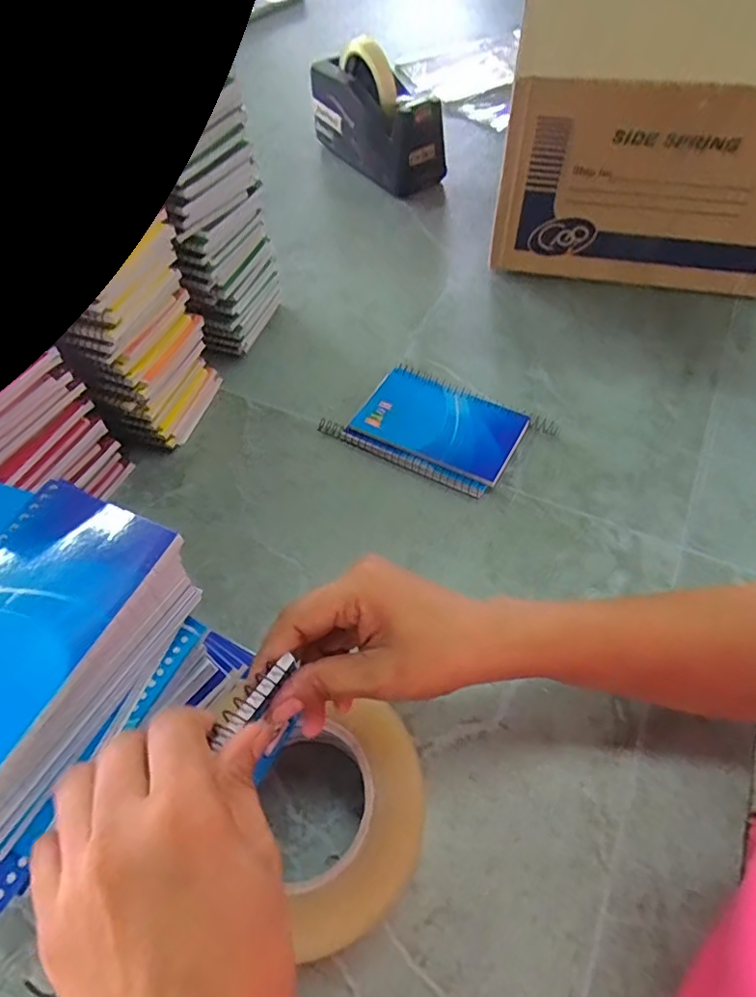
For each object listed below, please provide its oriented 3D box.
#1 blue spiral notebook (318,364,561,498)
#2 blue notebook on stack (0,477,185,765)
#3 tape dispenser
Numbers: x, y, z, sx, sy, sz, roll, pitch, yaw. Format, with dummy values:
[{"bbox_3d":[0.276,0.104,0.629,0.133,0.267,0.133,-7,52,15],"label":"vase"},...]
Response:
[{"bbox_3d":[0.050,-0.059,0.485,0.156,0.016,0.097,25,60,21],"label":"blue spiral notebook"},{"bbox_3d":[-0.155,0.052,0.244,0.078,0.004,0.129,21,59,18],"label":"blue notebook on stack"},{"bbox_3d":[-0.005,-0.485,0.734,0.077,0.130,0.202,-31,58,-16],"label":"tape dispenser"}]

